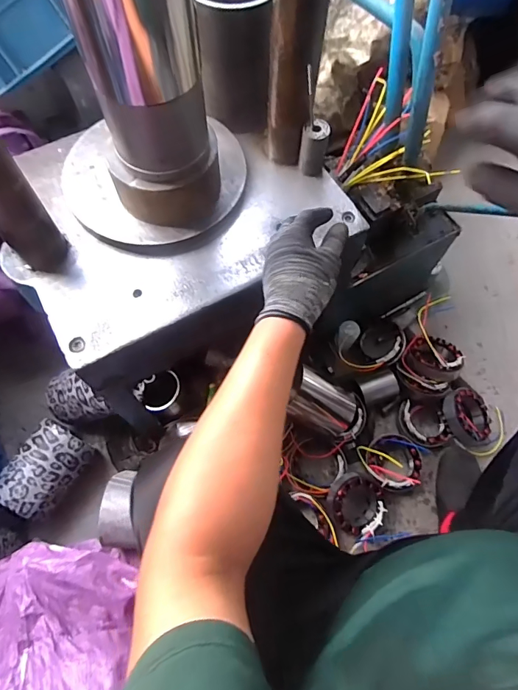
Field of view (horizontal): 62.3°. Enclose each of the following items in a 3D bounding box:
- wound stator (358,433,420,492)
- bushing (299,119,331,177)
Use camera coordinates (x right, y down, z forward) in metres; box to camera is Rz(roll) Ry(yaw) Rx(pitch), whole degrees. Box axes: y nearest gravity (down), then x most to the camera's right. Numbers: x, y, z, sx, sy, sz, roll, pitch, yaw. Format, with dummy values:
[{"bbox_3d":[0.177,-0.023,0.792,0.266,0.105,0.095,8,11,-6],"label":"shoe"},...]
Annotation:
[{"bbox_3d":[0.280,0.242,0.884,0.117,0.055,0.116,0,67,-1],"label":"wound stator"},{"bbox_3d":[0.082,-0.291,0.641,0.038,0.082,0.033,7,67,2],"label":"bushing"}]

